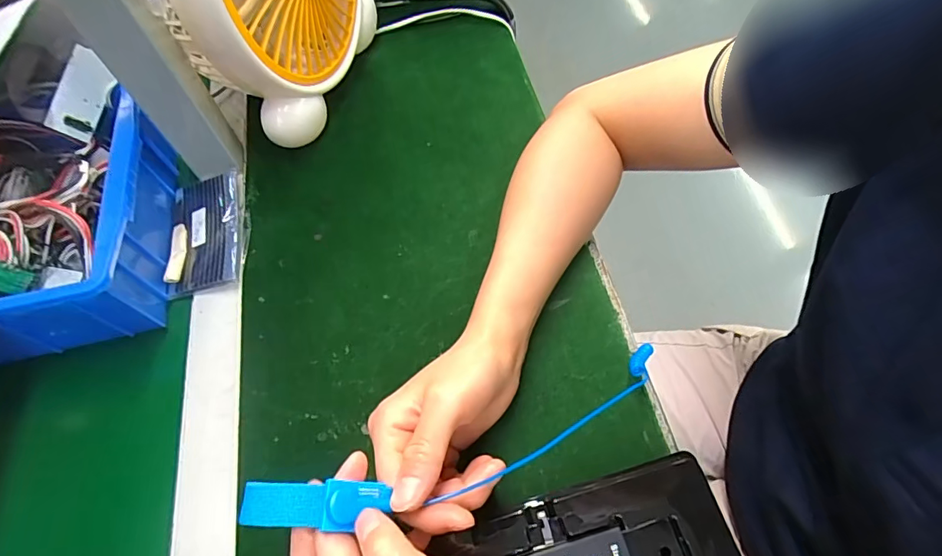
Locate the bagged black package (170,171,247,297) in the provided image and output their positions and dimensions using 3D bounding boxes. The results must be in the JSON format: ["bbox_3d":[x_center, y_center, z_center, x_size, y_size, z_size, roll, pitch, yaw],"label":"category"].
[{"bbox_3d":[-0.233,-0.043,0.413,0.060,0.019,0.117,-13,62,-5],"label":"bagged black package"}]

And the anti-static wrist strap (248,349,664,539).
[{"bbox_3d":[0.021,0.089,0.277,0.282,0.024,0.043,-11,60,-26],"label":"anti-static wrist strap"}]

